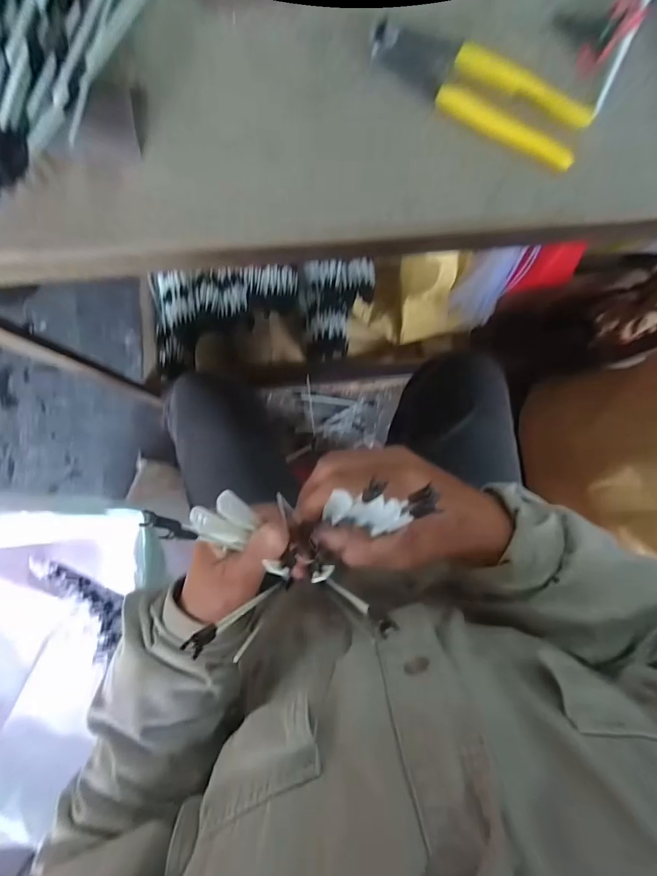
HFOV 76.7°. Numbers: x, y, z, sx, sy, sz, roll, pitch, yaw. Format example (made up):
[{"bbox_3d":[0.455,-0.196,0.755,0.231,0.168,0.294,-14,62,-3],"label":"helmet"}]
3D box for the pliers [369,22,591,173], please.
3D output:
[{"bbox_3d":[0.109,-0.249,0.292,0.157,0.012,0.053,26,85,-1],"label":"pliers"}]

